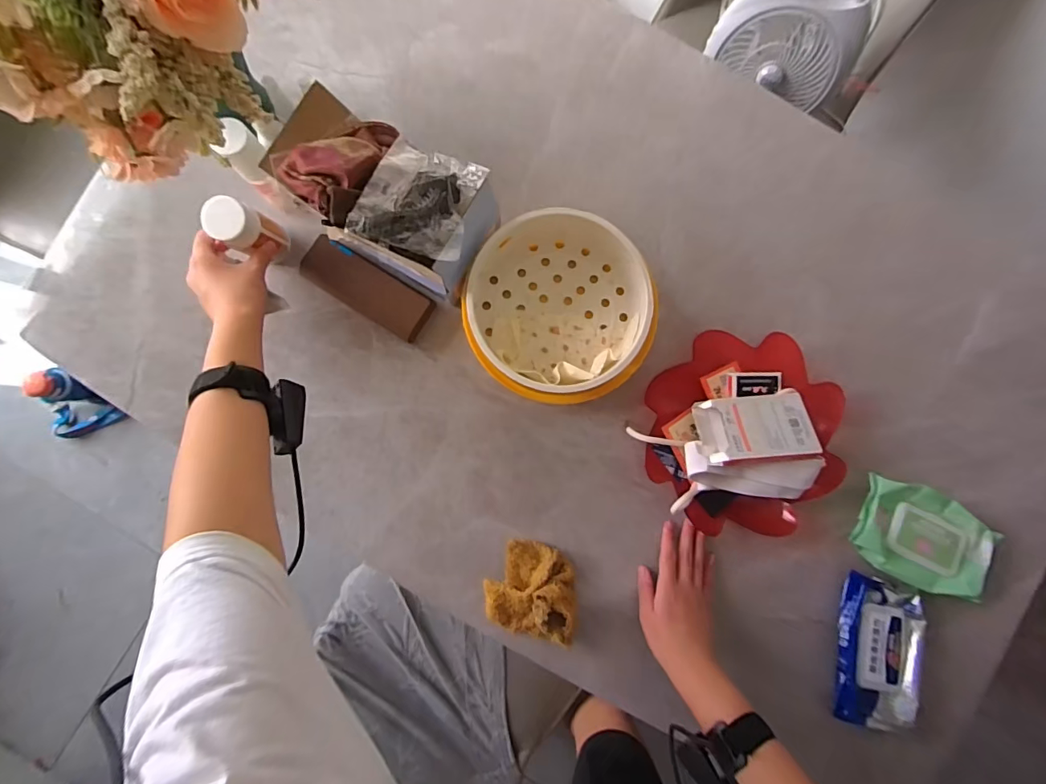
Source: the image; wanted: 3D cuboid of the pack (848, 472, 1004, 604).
[{"bbox_3d":[0.475,0.174,0.554,0.163,0.048,0.110,25,87,-1],"label":"pack"}]

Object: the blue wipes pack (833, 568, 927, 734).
[{"bbox_3d":[0.424,0.309,0.547,0.099,0.035,0.164,6,88,-2],"label":"blue wipes pack"}]

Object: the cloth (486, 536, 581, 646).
[{"bbox_3d":[0.012,0.235,0.535,0.105,0.041,0.106,7,88,-2],"label":"cloth"}]

